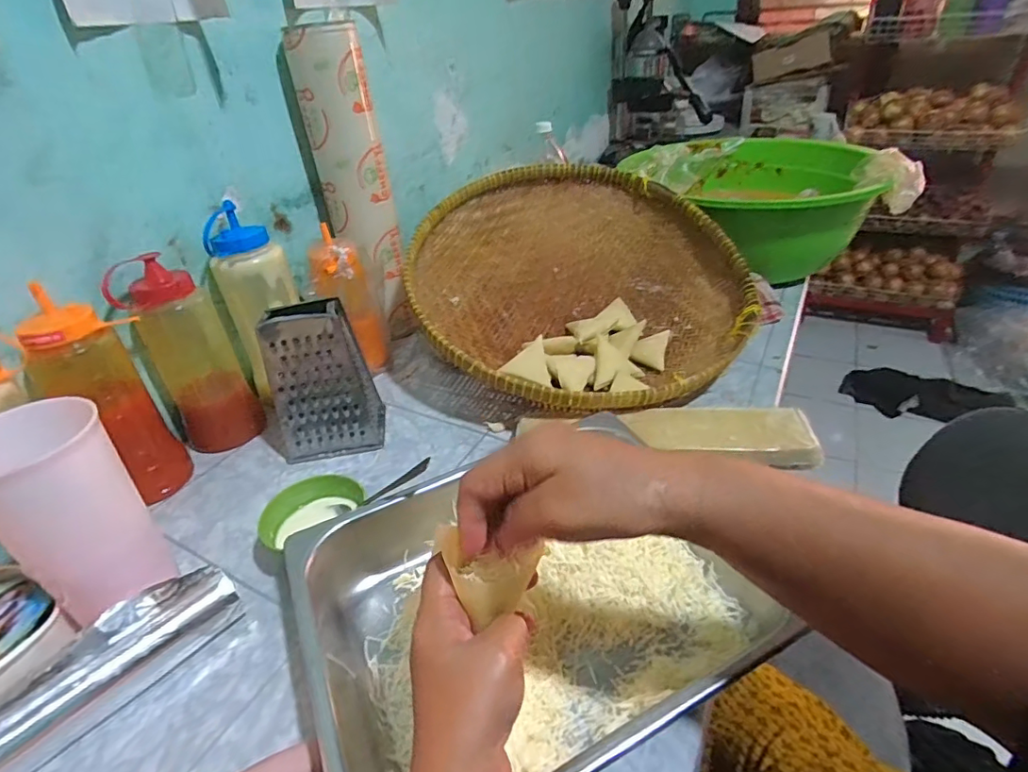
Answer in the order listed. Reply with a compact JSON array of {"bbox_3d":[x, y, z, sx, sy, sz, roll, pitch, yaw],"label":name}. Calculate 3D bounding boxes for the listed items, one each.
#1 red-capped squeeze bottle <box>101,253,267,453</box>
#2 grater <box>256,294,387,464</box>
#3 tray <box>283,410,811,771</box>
[{"bbox_3d":[-0.359,-0.035,0.606,0.084,0.208,0.089,-20,36,-21],"label":"red-capped squeeze bottle"},{"bbox_3d":[-0.213,-0.009,0.594,0.103,0.162,0.076,-8,34,-4],"label":"grater"},{"bbox_3d":[0.012,0.154,0.419,0.331,0.064,0.272,-20,36,-22],"label":"tray"}]

